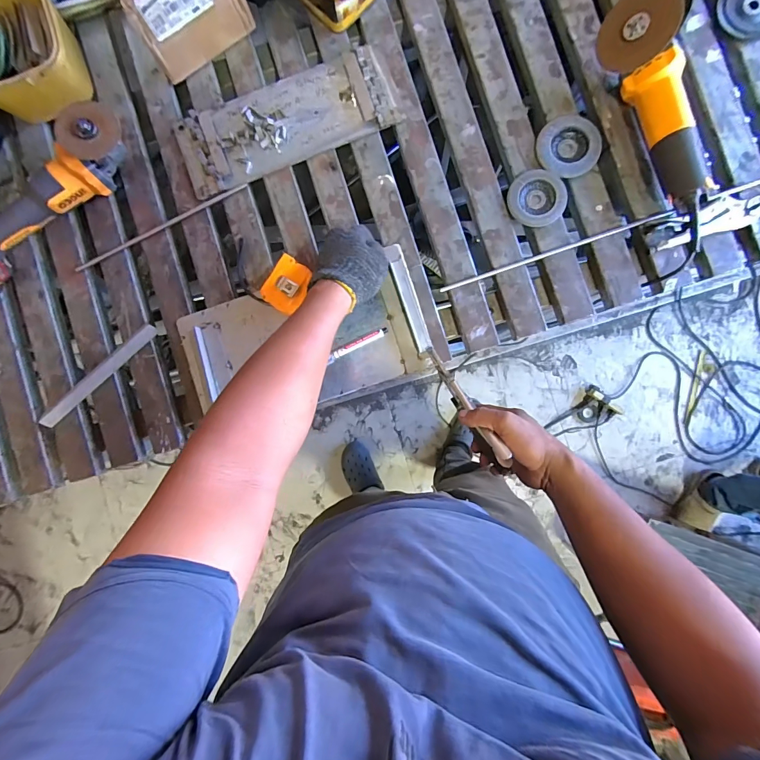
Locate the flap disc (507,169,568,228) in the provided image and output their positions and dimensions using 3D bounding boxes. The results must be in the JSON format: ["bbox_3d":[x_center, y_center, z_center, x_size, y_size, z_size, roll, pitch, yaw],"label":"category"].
[{"bbox_3d":[0.241,-0.280,0.575,0.084,0.009,0.083,0,90,3],"label":"flap disc"}]

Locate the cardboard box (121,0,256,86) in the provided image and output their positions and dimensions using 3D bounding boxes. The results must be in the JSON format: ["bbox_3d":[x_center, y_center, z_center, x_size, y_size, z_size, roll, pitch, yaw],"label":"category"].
[{"bbox_3d":[-0.294,-0.565,0.580,0.165,0.075,0.098,-36,88,3],"label":"cardboard box"}]

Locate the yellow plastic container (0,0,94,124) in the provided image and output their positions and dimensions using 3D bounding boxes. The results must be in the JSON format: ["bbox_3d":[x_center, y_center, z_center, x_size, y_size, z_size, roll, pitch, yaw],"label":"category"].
[{"bbox_3d":[-0.544,-0.497,0.575,0.160,0.094,0.174,-12,88,3],"label":"yellow plastic container"}]

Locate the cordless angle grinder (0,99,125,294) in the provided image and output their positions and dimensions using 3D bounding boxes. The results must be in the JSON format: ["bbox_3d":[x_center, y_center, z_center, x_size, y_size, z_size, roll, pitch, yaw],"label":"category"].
[{"bbox_3d":[-0.538,-0.267,0.563,0.112,0.126,0.372,41,91,4],"label":"cordless angle grinder"}]

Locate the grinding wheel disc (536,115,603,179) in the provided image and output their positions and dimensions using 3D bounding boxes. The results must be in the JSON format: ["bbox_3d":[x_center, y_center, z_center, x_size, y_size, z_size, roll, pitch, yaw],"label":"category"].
[{"bbox_3d":[0.290,-0.358,0.574,0.092,0.018,0.080,40,92,2],"label":"grinding wheel disc"}]

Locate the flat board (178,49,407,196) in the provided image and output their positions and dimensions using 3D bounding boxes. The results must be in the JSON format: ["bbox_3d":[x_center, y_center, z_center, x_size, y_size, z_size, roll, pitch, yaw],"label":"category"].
[{"bbox_3d":[-0.147,-0.408,0.597,0.343,0.017,0.132,-18,89,3],"label":"flat board"}]

